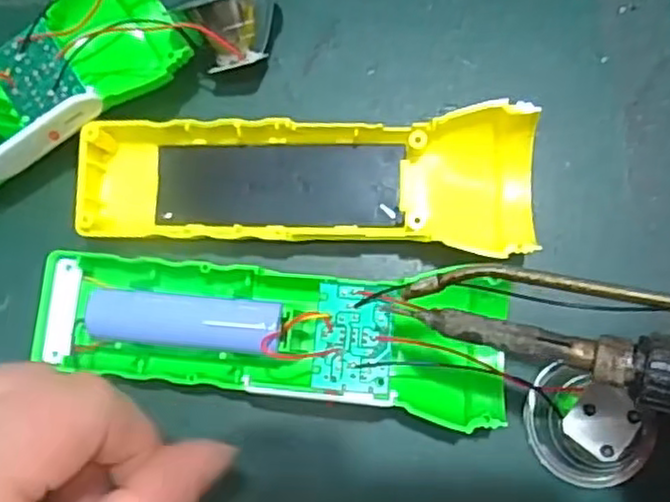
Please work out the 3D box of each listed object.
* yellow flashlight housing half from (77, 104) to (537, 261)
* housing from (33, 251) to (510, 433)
[{"bbox_3d":[-0.011,-0.023,0.255,0.163,0.027,0.048,0,82,3],"label":"yellow flashlight housing half"},{"bbox_3d":[-0.023,0.028,0.244,0.163,0.028,0.045,6,82,4],"label":"housing"}]

